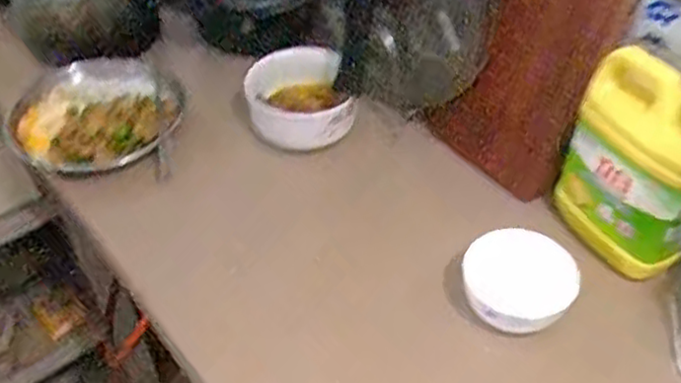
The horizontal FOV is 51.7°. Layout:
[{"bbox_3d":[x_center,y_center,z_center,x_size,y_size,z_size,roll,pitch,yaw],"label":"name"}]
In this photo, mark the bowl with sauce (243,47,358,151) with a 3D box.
[{"bbox_3d":[-0.054,-0.118,0.900,0.125,0.083,0.105,-9,44,-10],"label":"bowl with sauce"}]

